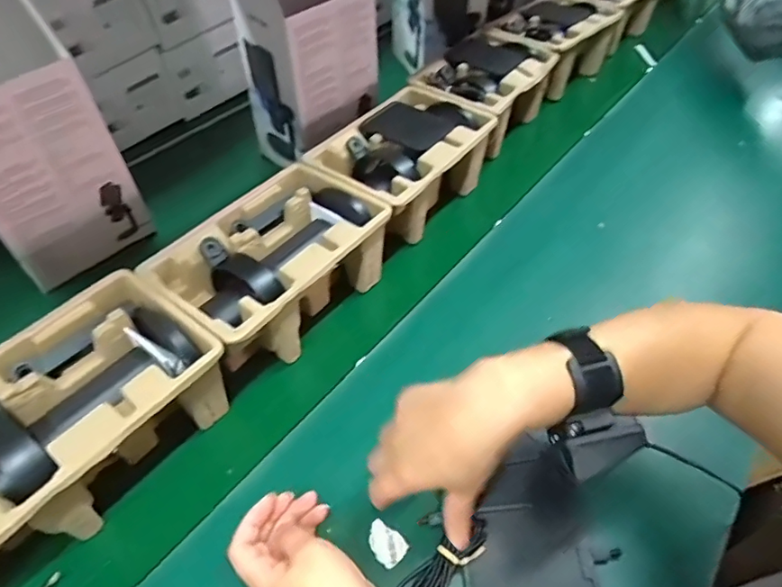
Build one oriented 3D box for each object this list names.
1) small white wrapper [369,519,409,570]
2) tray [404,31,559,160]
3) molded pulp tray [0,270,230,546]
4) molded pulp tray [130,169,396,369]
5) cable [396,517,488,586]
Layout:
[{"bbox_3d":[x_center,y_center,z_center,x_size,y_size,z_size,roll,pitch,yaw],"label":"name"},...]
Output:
[{"bbox_3d":[-0.005,0.202,0.424,0.035,0.006,0.024,34,56,29],"label":"small white wrapper"},{"bbox_3d":[0.140,-0.302,0.799,0.150,0.100,0.234,24,52,23],"label":"tray"},{"bbox_3d":[-0.259,0.107,0.436,0.149,0.100,0.225,27,53,25],"label":"molded pulp tray"},{"bbox_3d":[-0.120,-0.023,0.556,0.146,0.100,0.220,28,54,26],"label":"molded pulp tray"},{"bbox_3d":[0.042,0.211,0.401,0.090,0.015,0.032,-37,55,-16],"label":"cable"}]

